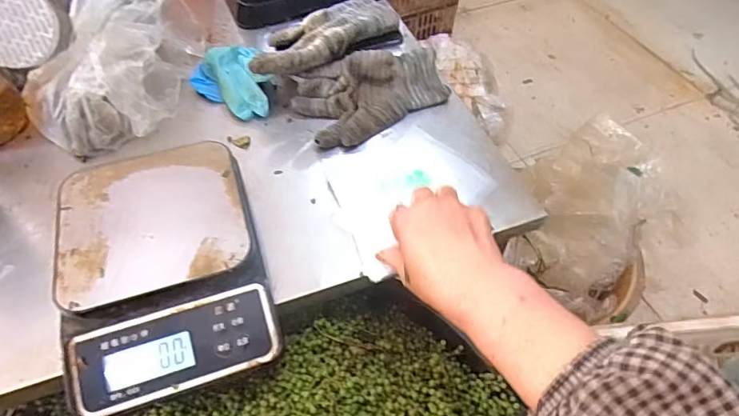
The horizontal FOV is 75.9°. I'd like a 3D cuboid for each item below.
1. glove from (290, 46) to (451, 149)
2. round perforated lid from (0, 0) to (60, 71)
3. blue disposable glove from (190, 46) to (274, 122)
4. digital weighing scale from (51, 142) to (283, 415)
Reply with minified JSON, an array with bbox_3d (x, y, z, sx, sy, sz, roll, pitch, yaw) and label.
[{"bbox_3d":[0.005,-0.130,0.530,0.165,0.036,0.100,-17,55,-14],"label":"glove"},{"bbox_3d":[-0.346,-0.177,0.453,0.079,0.081,0.007,-40,23,-1],"label":"round perforated lid"},{"bbox_3d":[-0.159,-0.145,0.548,0.085,0.037,0.108,-17,55,-14],"label":"blue disposable glove"},{"bbox_3d":[-0.167,0.047,0.392,0.151,0.061,0.212,-14,54,-12],"label":"digital weighing scale"}]

